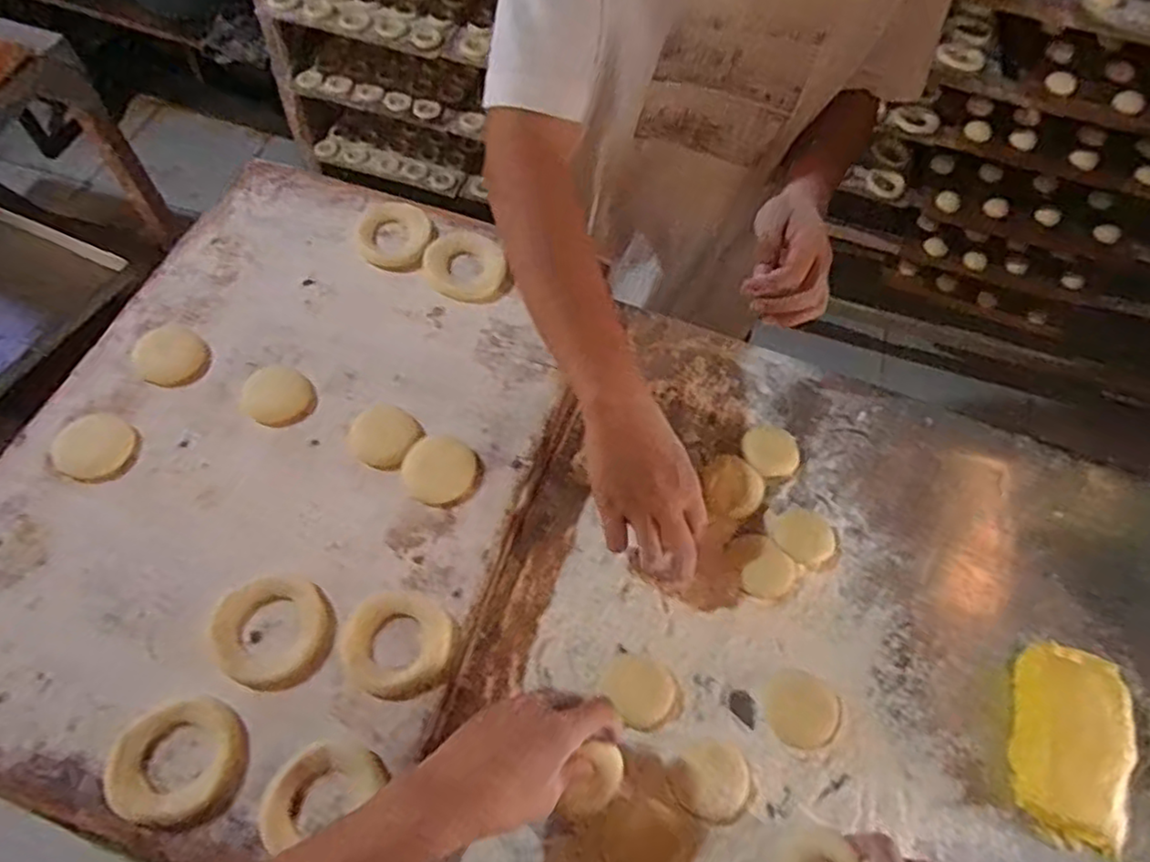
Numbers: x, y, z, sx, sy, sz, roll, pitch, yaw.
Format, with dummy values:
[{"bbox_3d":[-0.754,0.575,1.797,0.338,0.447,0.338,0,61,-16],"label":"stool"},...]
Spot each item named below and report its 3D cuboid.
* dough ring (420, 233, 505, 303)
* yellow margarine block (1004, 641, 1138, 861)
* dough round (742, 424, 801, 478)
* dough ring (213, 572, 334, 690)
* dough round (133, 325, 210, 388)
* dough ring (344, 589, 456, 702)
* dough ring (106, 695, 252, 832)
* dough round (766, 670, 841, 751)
[{"bbox_3d":[-0.112,-0.172,0.700,0.083,0.011,0.080,2,61,-3],"label":"dough ring"},{"bbox_3d":[0.411,0.254,0.554,0.087,0.041,0.155,19,61,7],"label":"yellow margarine block"},{"bbox_3d":[0.198,0.020,0.681,0.058,0.013,0.059,2,61,-3],"label":"dough round"},{"bbox_3d":[-0.230,0.152,0.516,0.083,0.015,0.081,32,64,13],"label":"dough ring"},{"bbox_3d":[-0.373,-0.070,0.622,0.057,0.007,0.066,-40,71,-22],"label":"dough round"},{"bbox_3d":[-0.135,0.164,0.520,0.081,0.013,0.077,2,61,-3],"label":"dough ring"},{"bbox_3d":[-0.275,0.229,0.469,0.087,0.013,0.080,2,61,-3],"label":"dough ring"},{"bbox_3d":[0.191,0.234,0.566,0.058,0.004,0.059,2,61,-3],"label":"dough round"}]

